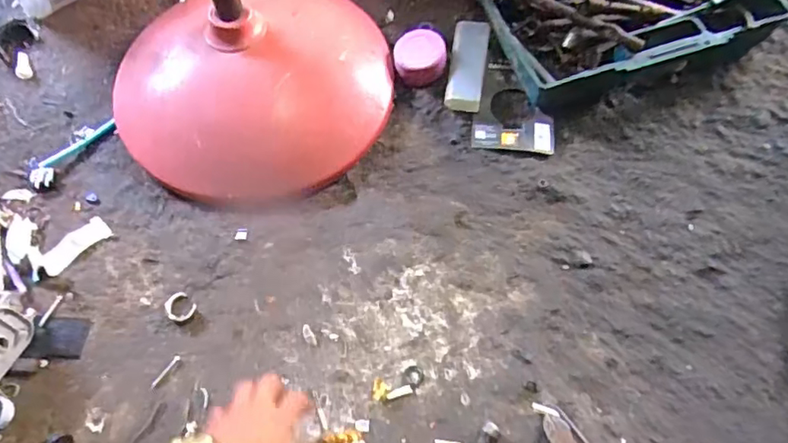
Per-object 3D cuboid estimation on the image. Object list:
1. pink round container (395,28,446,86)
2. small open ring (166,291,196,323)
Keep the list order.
[{"bbox_3d":[0.040,-0.251,0.902,0.076,0.032,0.078,-6,62,-3],"label":"pink round container"},{"bbox_3d":[-0.271,0.109,0.750,0.040,0.007,0.033,30,66,15],"label":"small open ring"}]

